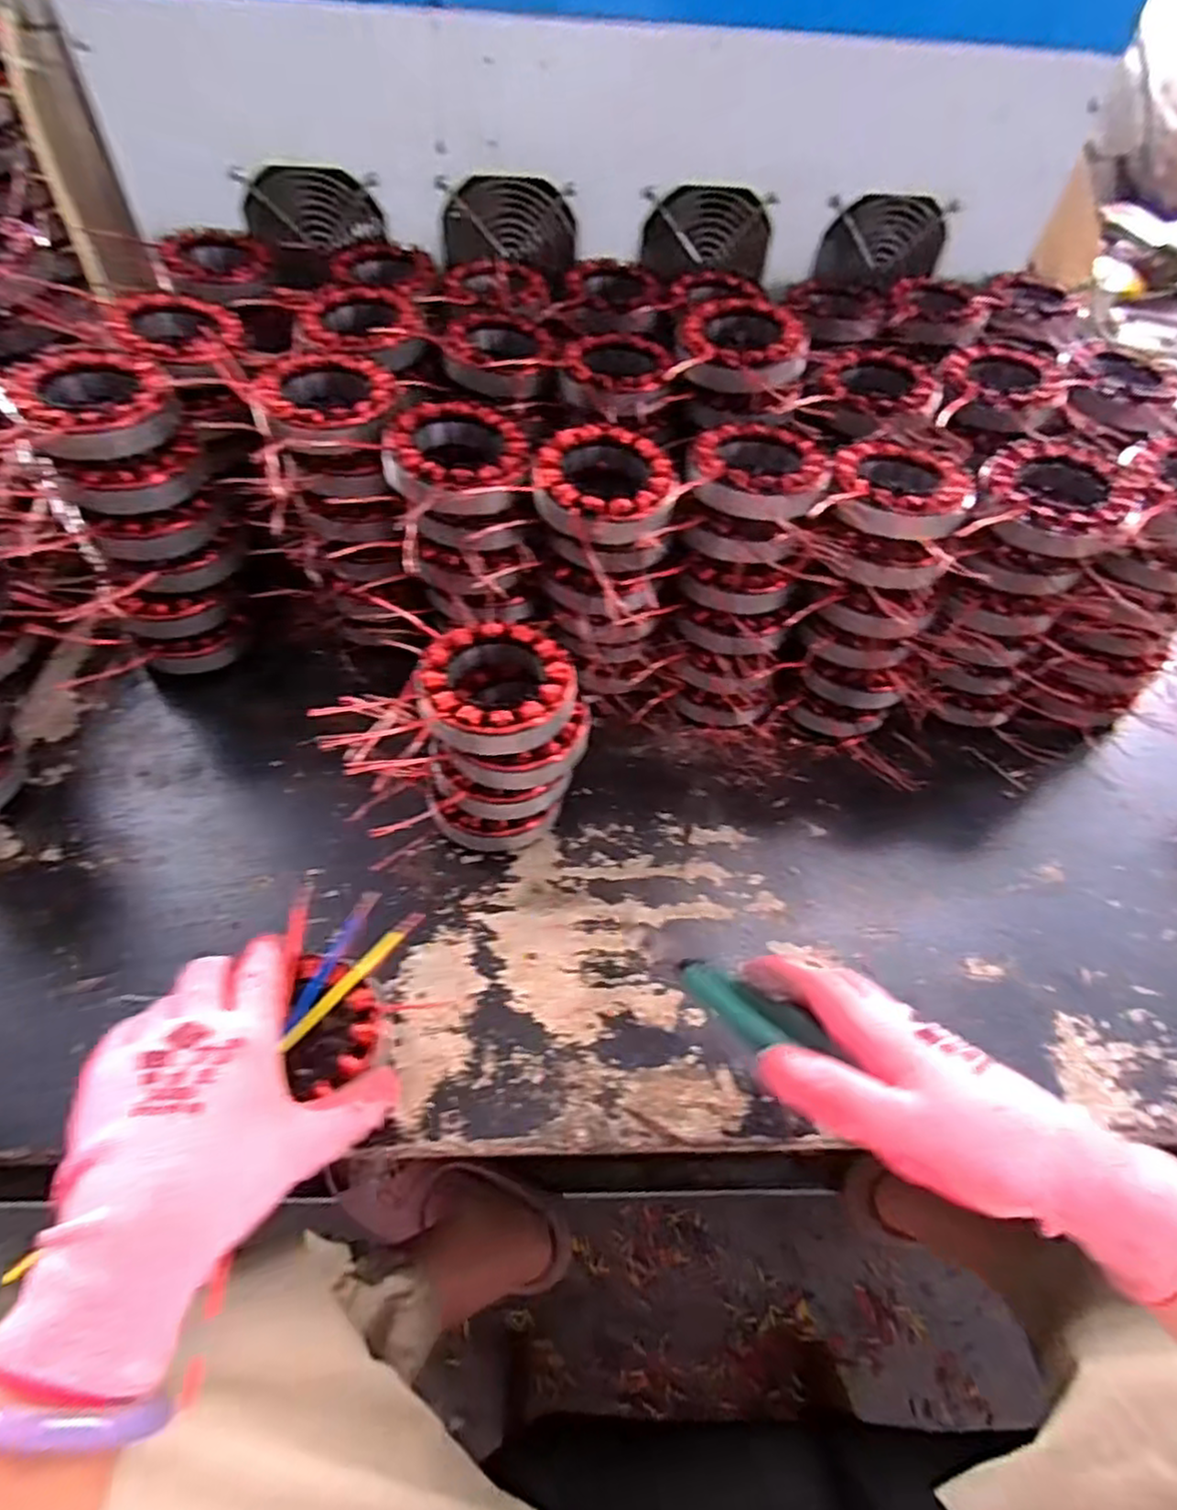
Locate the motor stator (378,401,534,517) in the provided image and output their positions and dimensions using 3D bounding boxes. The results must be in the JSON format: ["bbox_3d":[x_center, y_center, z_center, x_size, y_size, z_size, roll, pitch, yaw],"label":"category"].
[{"bbox_3d":[-0.082,-0.181,0.434,0.083,0.031,0.086,-21,58,-19],"label":"motor stator"}]

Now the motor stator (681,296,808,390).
[{"bbox_3d":[0.108,-0.285,0.492,0.087,0.027,0.084,14,54,5],"label":"motor stator"}]

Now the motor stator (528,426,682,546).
[{"bbox_3d":[0.012,-0.168,0.436,0.085,0.024,0.087,11,54,3],"label":"motor stator"}]

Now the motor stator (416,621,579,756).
[{"bbox_3d":[-0.051,-0.038,0.408,0.086,0.031,0.082,3,54,-3],"label":"motor stator"}]

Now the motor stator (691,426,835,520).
[{"bbox_3d":[0.108,-0.181,0.447,0.087,0.021,0.085,24,55,12],"label":"motor stator"}]

